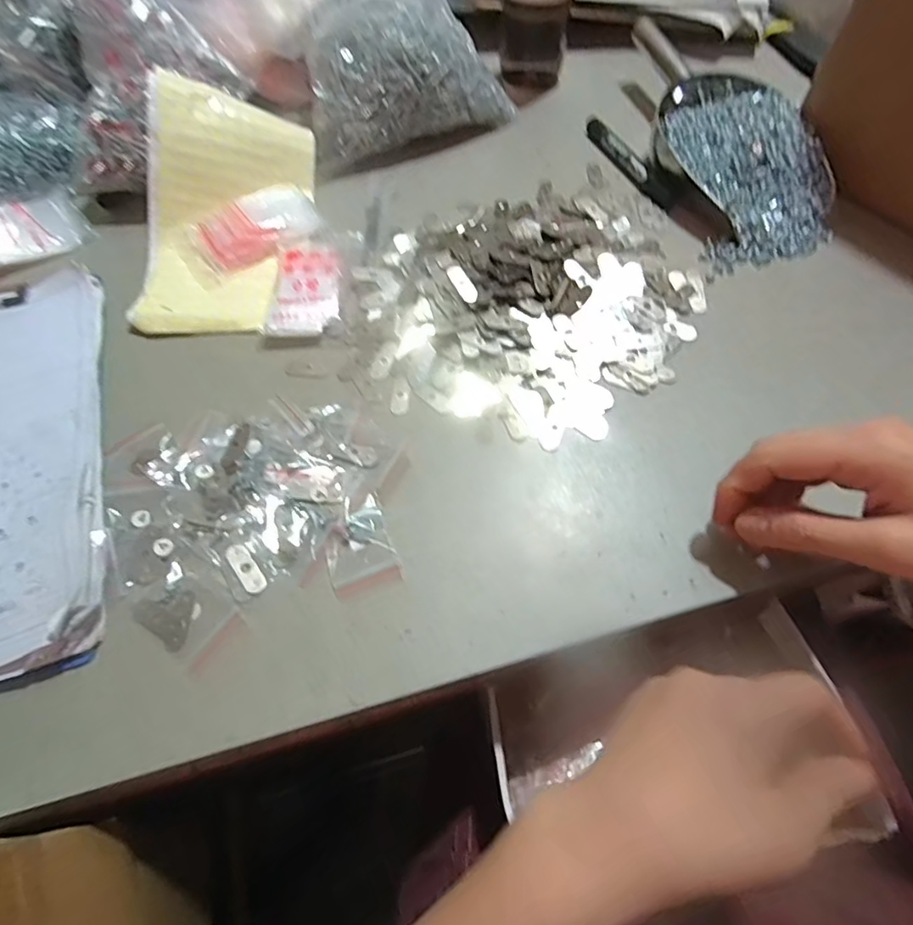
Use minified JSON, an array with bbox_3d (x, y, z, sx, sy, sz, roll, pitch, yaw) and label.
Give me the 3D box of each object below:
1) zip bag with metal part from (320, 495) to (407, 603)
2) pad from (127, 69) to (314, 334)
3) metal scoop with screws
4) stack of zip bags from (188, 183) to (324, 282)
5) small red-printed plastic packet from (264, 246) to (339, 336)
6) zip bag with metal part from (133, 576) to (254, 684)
[{"bbox_3d":[-0.058,0.048,0.322,0.039,0.004,0.054,-19,62,-10],"label":"zip bag with metal part"},{"bbox_3d":[-0.186,-0.199,0.441,0.120,0.068,0.216,0,78,-1],"label":"pad"},{"bbox_3d":[0.230,-0.296,0.490,0.125,0.043,0.283,-12,61,-6],"label":"metal scoop with screws"},{"bbox_3d":[-0.165,-0.197,0.453,0.105,0.016,0.061,-36,66,-18],"label":"stack of zip bags"},{"bbox_3d":[-0.115,-0.132,0.419,0.050,0.016,0.083,-4,60,-1],"label":"small red-printed plastic packet"},{"bbox_3d":[-0.147,0.085,0.305,0.059,0.004,0.039,36,67,19],"label":"zip bag with metal part"}]

